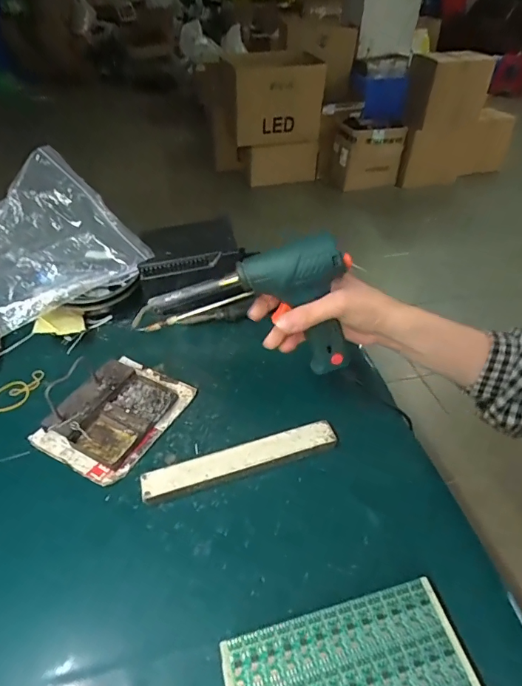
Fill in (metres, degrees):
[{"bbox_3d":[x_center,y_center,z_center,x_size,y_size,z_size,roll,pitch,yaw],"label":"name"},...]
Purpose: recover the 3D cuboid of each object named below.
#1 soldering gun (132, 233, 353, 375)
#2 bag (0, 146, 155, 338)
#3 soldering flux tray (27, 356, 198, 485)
[{"bbox_3d":[-0.013,-0.031,0.396,0.191,0.130,0.030,-2,43,-3],"label":"soldering gun"},{"bbox_3d":[-0.314,-0.100,0.562,0.204,0.165,0.264,32,51,29],"label":"bag"},{"bbox_3d":[-0.172,0.071,0.487,0.136,0.028,0.145,22,47,21],"label":"soldering flux tray"}]

